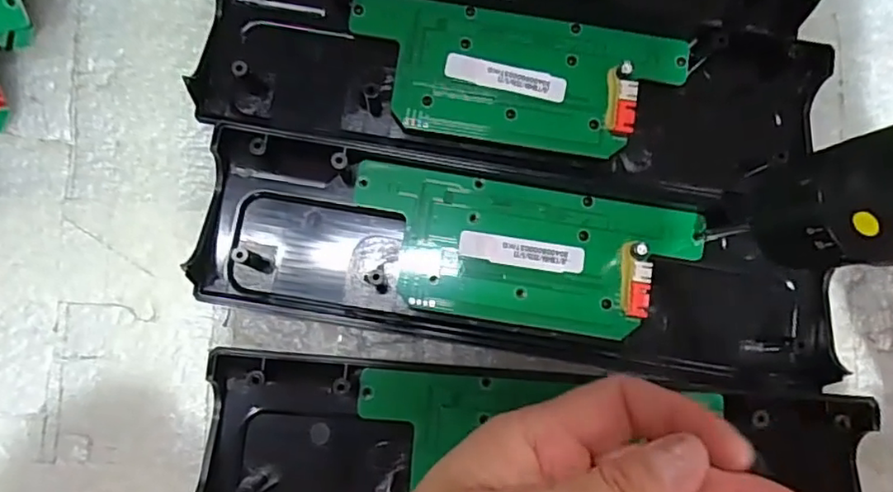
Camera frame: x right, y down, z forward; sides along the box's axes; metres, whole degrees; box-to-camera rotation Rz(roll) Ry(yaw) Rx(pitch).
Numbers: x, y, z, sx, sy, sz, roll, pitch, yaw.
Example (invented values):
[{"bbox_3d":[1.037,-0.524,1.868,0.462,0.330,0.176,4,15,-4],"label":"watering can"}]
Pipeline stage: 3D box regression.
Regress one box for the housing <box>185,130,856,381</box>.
[{"bbox_3d":[0.030,0.003,0.237,0.242,0.016,0.068,7,83,-1],"label":"housing"}]

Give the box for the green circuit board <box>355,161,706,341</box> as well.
[{"bbox_3d":[0.031,0.003,0.236,0.132,0.013,0.054,9,83,-1],"label":"green circuit board"}]

